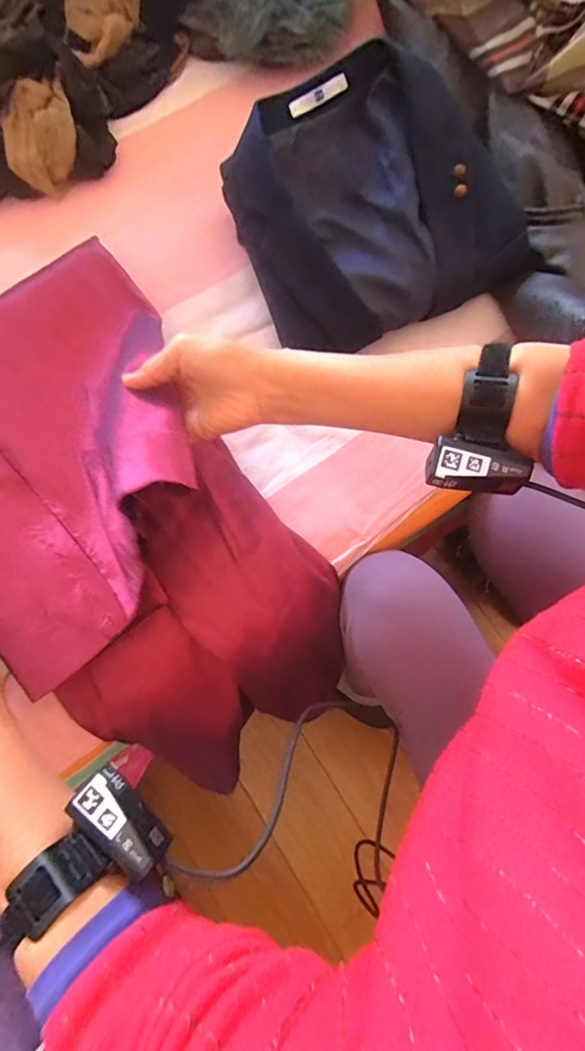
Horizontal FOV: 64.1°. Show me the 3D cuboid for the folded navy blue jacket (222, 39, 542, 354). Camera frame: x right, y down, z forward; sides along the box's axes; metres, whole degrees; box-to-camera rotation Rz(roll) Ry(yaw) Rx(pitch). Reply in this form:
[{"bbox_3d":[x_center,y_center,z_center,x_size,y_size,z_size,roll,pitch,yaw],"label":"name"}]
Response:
[{"bbox_3d":[0.086,-0.341,0.493,0.284,0.077,0.259,-1,98,-8],"label":"folded navy blue jacket"}]

